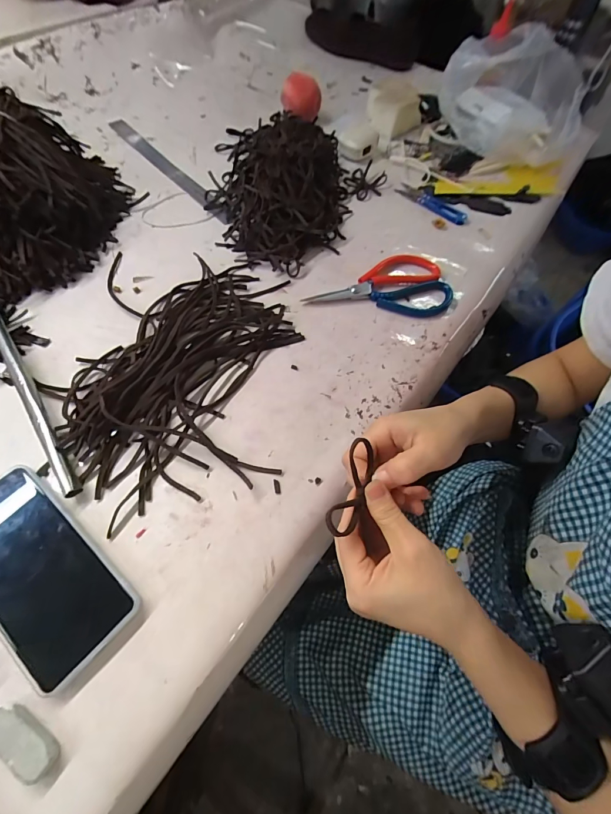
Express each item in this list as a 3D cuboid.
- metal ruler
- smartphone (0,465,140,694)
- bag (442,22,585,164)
[{"bbox_3d":[-0.216,-0.376,0.548,0.030,0.009,0.316,-37,70,-21],"label":"metal ruler"},{"bbox_3d":[-0.208,0.122,0.271,0.165,0.011,0.078,38,66,16],"label":"smartphone"},{"bbox_3d":[0.340,-0.491,0.565,0.163,0.146,0.197,-36,70,-21],"label":"bag"}]

